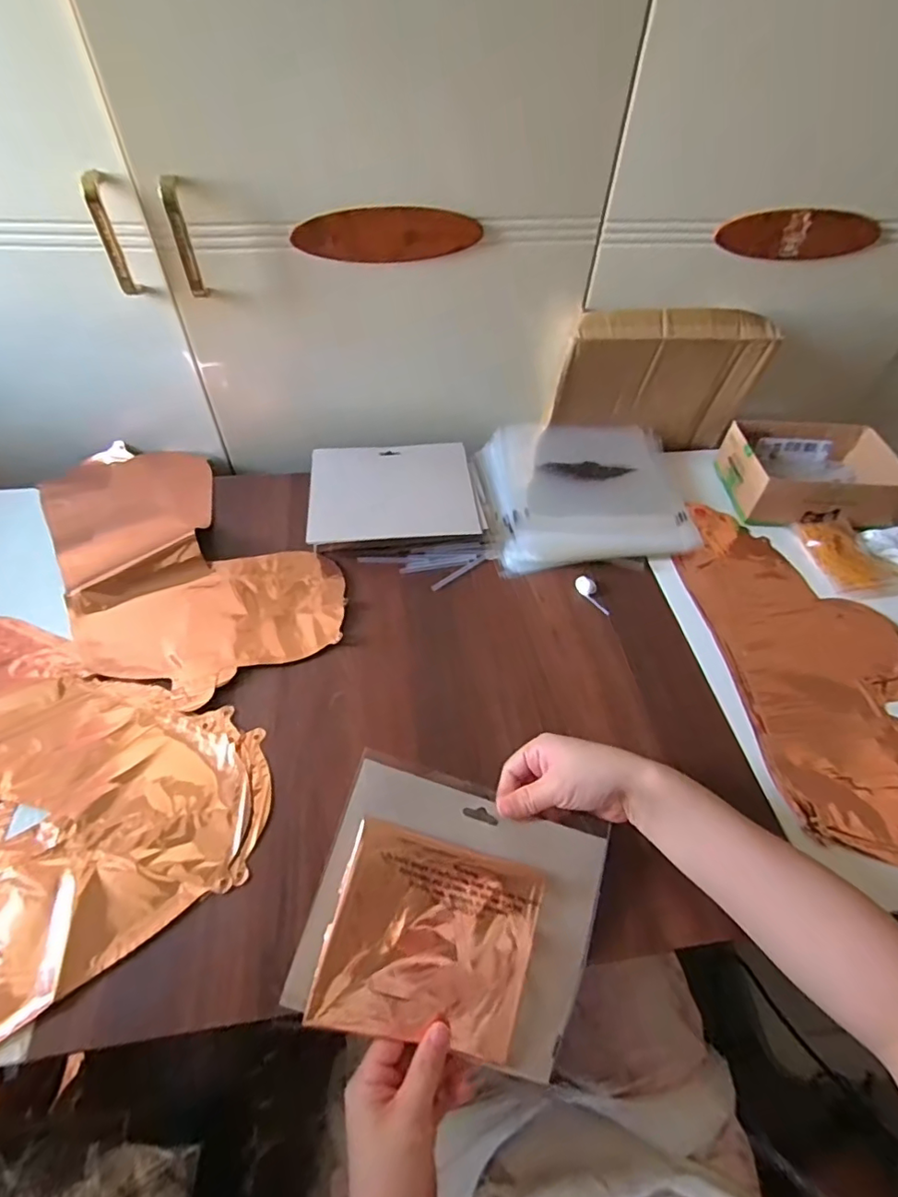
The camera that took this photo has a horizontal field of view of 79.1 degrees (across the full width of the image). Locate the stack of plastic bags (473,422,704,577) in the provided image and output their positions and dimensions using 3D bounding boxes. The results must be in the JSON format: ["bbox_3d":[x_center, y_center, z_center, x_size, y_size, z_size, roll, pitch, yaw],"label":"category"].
[{"bbox_3d":[0.169,-0.134,0.685,0.248,0.037,0.234,-2,51,-5],"label":"stack of plastic bags"}]

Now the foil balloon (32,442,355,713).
[{"bbox_3d":[-0.305,-0.062,0.621,0.247,0.007,0.414,-26,57,-22],"label":"foil balloon"}]

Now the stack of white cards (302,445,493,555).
[{"bbox_3d":[-0.062,-0.127,0.664,0.203,0.035,0.161,-3,51,-6],"label":"stack of white cards"}]

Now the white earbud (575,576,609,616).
[{"bbox_3d":[0.155,-0.004,0.597,0.019,0.008,0.055,-11,53,-12],"label":"white earbud"}]

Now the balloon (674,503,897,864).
[{"bbox_3d":[0.388,0.067,0.555,0.223,0.007,0.433,-5,52,-7],"label":"balloon"}]

